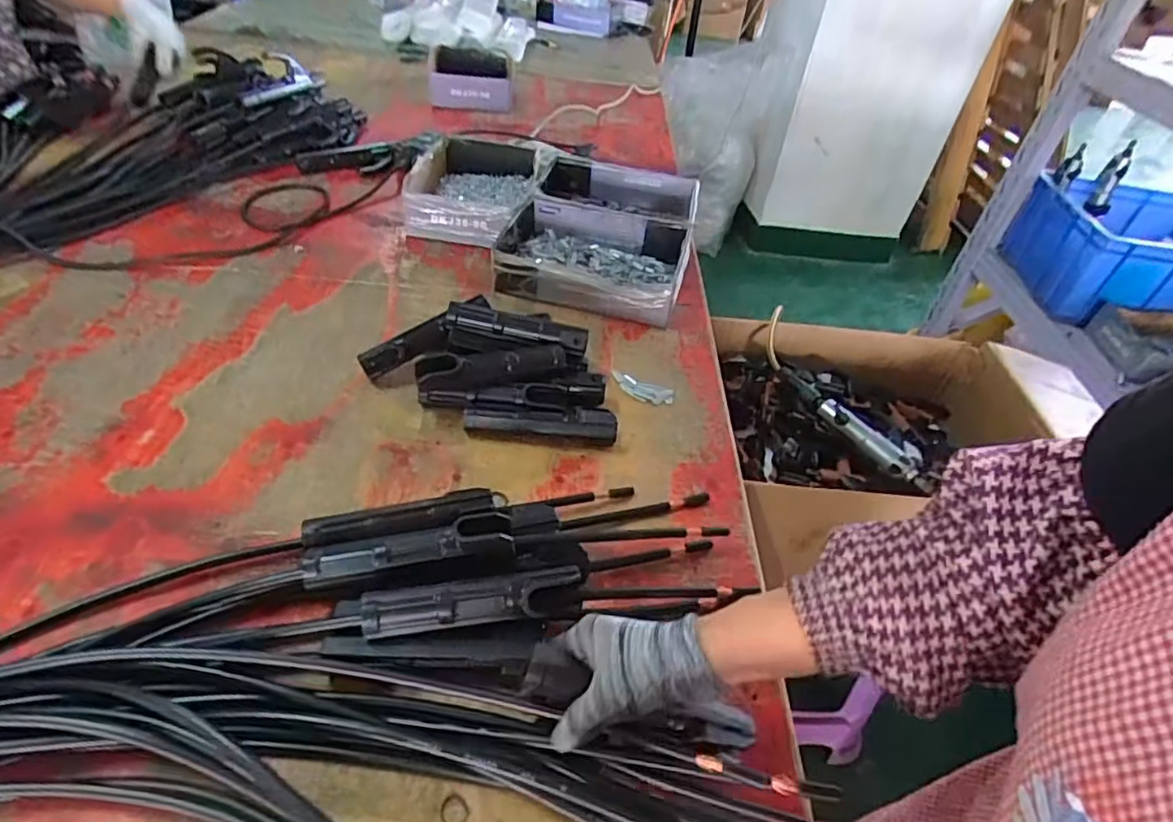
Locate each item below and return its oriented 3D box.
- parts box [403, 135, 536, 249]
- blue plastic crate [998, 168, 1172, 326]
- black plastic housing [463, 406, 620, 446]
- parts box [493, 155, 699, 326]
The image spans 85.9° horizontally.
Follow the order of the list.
[{"bbox_3d":[-0.186,-0.349,0.997,0.189,0.066,0.268,6,41,-2],"label":"parts box"},{"bbox_3d":[1.312,-0.336,1.420,0.582,0.201,0.381,9,42,1],"label":"blue plastic crate"},{"bbox_3d":[-0.046,0.010,0.640,0.151,0.041,0.028,6,41,-2],"label":"black plastic housing"},{"bbox_3d":[0.026,-0.268,0.944,0.252,0.066,0.378,12,41,6],"label":"parts box"}]

